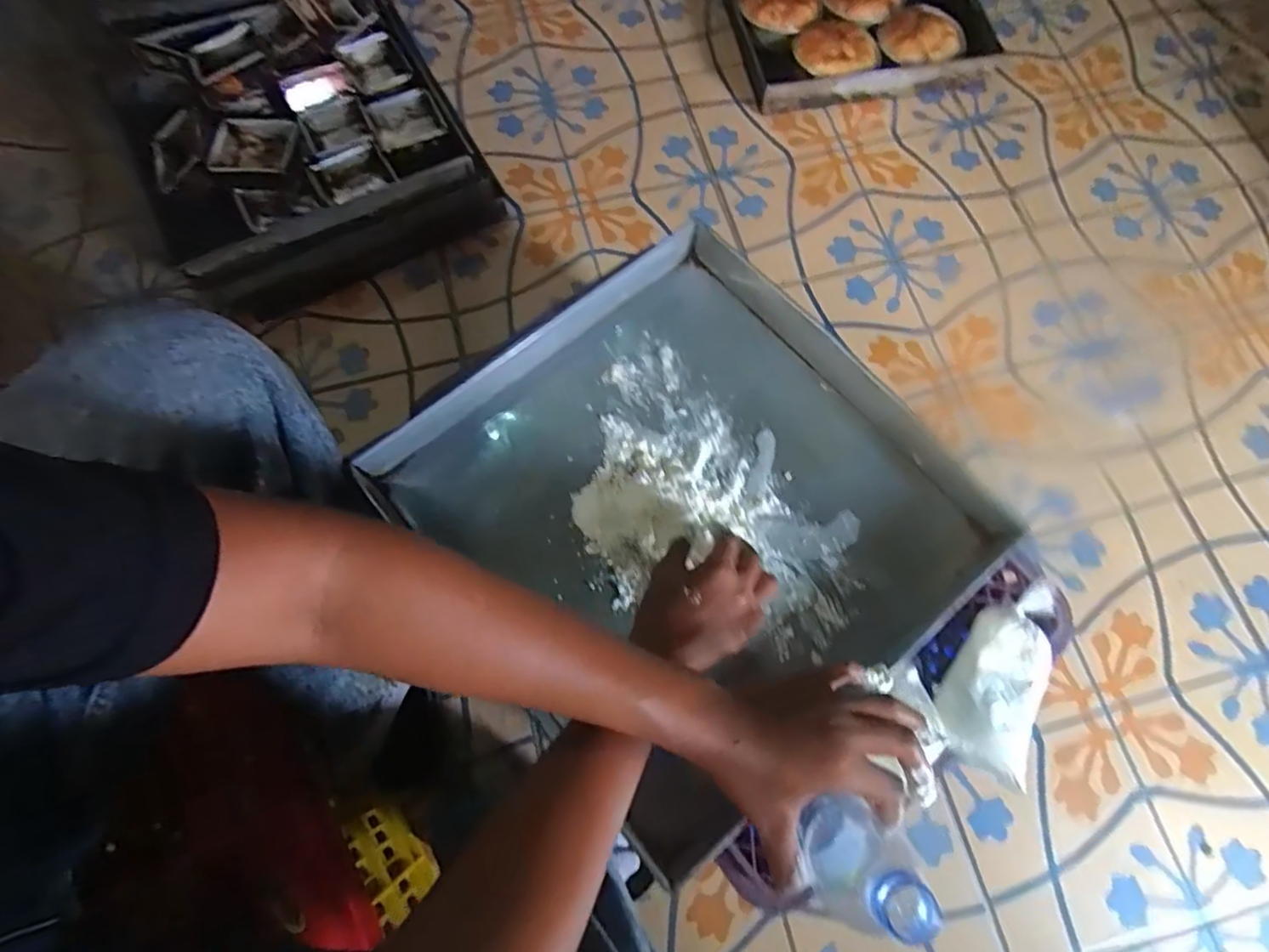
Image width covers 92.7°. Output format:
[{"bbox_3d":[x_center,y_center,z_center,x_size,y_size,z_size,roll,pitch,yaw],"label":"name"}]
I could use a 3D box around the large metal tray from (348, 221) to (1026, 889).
[{"bbox_3d":[0.045,0.025,0.600,0.460,0.051,0.476,-39,77,-10],"label":"large metal tray"}]

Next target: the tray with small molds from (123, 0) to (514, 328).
[{"bbox_3d":[-0.548,-0.553,0.988,0.469,0.178,0.510,-31,76,-9],"label":"tray with small molds"}]

